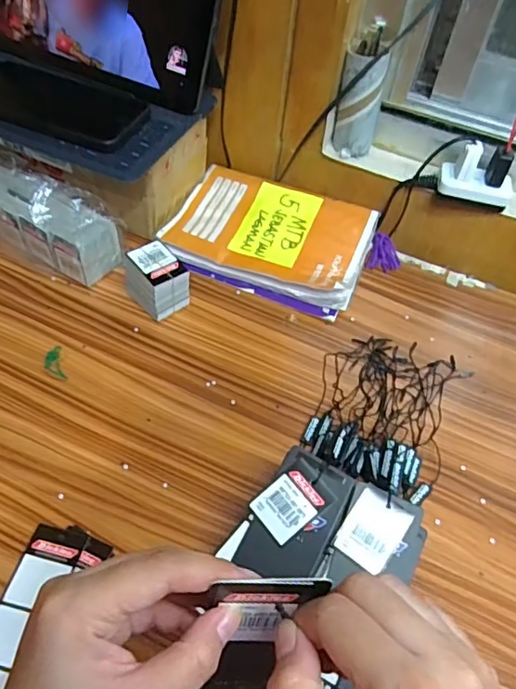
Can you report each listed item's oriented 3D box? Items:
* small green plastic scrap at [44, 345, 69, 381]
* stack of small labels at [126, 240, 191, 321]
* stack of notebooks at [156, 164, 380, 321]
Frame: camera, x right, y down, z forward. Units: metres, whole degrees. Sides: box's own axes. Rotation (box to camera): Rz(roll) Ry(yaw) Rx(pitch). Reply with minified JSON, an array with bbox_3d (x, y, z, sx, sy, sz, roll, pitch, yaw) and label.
[{"bbox_3d":[-0.175,0.016,0.464,0.016,0.004,0.037,-14,55,-16],"label":"small green plastic scrap"},{"bbox_3d":[-0.096,-0.059,0.511,0.043,0.050,0.051,-32,61,-26],"label":"stack of small labels"},{"bbox_3d":[0.013,-0.115,0.576,0.202,0.028,0.144,18,53,9],"label":"stack of notebooks"}]

